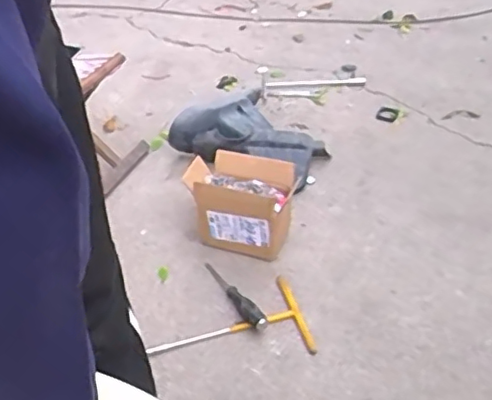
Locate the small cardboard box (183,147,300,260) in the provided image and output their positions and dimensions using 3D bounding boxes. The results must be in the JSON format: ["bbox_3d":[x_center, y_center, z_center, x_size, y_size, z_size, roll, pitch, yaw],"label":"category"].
[{"bbox_3d":[-0.014,0.005,1.228,0.210,0.143,0.164,15,44,17],"label":"small cardboard box"}]

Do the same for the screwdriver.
[{"bbox_3d":[-0.018,0.175,1.122,0.030,0.026,0.195,-22,46,-22],"label":"screwdriver"}]

